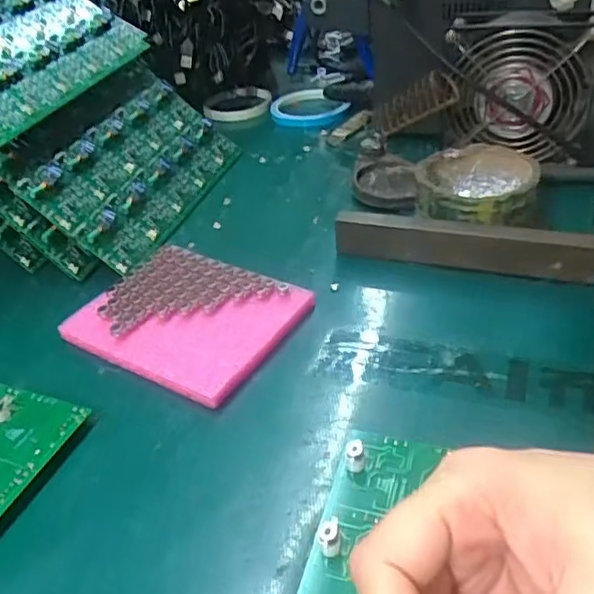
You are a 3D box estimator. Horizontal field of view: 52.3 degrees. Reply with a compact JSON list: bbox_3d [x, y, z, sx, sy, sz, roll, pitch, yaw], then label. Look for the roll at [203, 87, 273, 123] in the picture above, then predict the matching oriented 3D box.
[{"bbox_3d":[-0.068,-0.223,0.698,0.078,0.012,0.078,-5,38,4],"label":"roll"}]

